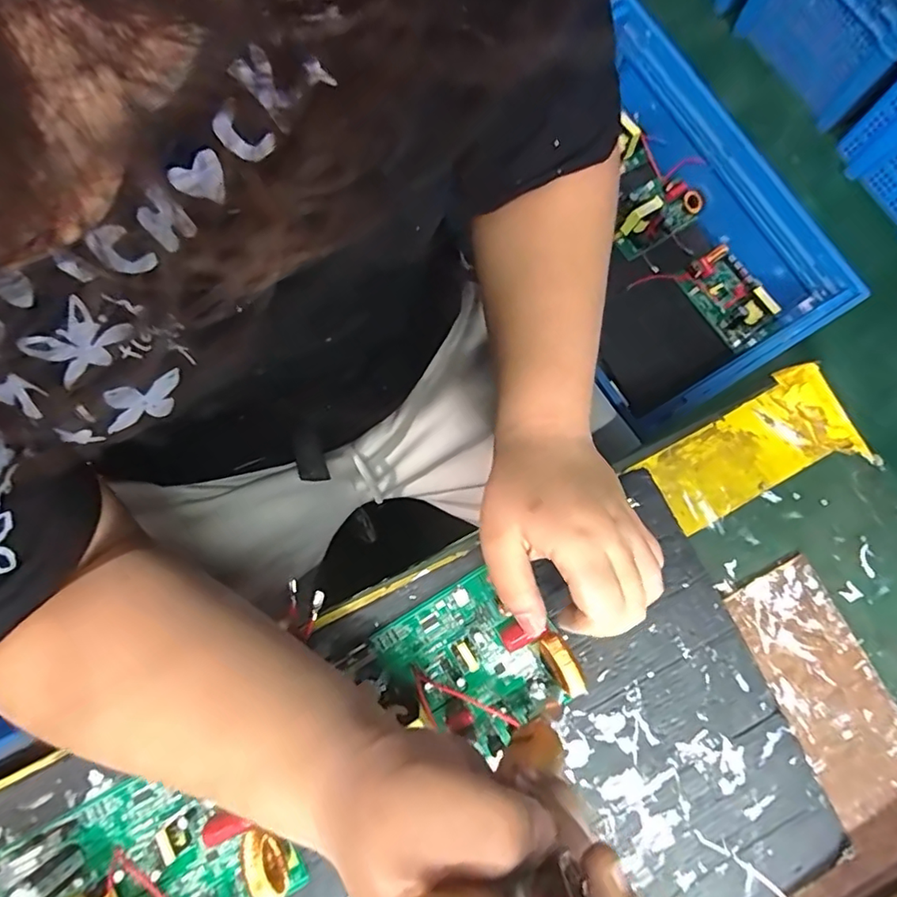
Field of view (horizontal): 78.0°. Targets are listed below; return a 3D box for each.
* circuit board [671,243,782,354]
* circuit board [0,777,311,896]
[{"bbox_3d":[0.418,-0.226,0.815,0.104,0.049,0.151,-31,79,-9],"label":"circuit board"},{"bbox_3d":[-0.172,0.234,0.286,0.161,0.048,0.096,-27,78,-8],"label":"circuit board"}]

